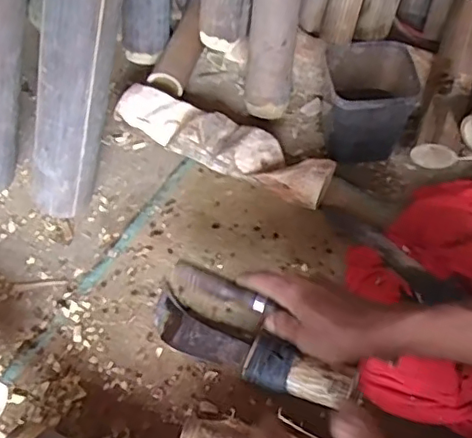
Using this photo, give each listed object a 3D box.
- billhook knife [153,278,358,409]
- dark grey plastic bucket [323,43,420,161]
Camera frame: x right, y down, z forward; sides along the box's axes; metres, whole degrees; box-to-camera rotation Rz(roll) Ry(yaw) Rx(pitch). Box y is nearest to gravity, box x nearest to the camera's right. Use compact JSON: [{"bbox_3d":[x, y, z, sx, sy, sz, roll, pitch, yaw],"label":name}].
[{"bbox_3d":[0.008,0.138,0.616,0.235,0.046,0.055,24,58,16],"label":"billhook knife"},{"bbox_3d":[0.172,-0.149,0.761,0.110,0.116,0.116,2,54,1],"label":"dark grey plastic bucket"}]

